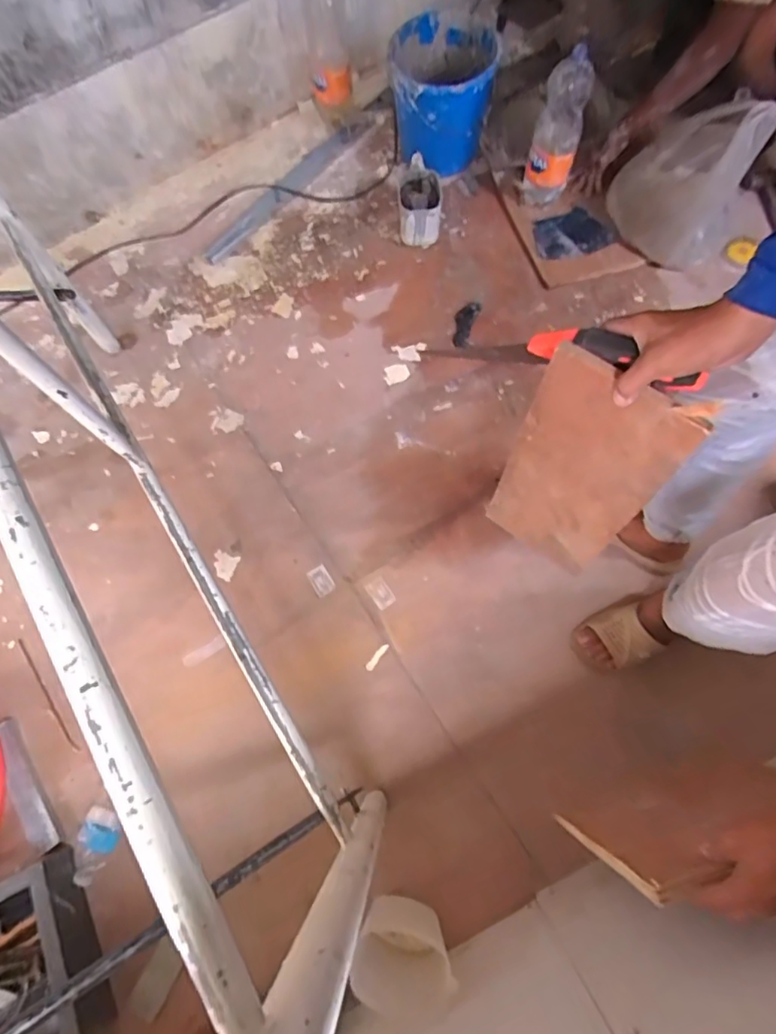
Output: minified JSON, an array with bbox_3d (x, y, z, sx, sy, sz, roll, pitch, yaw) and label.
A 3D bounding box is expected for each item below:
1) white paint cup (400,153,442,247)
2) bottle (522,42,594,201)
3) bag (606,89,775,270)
[{"bbox_3d":[0.080,-0.785,1.421,0.104,0.129,0.172,1,71,4],"label":"white paint cup"},{"bbox_3d":[0.394,-0.885,1.308,0.106,0.336,0.116,15,72,8],"label":"bottle"},{"bbox_3d":[0.670,-0.784,1.271,0.279,0.328,0.251,26,74,12],"label":"bag"}]

